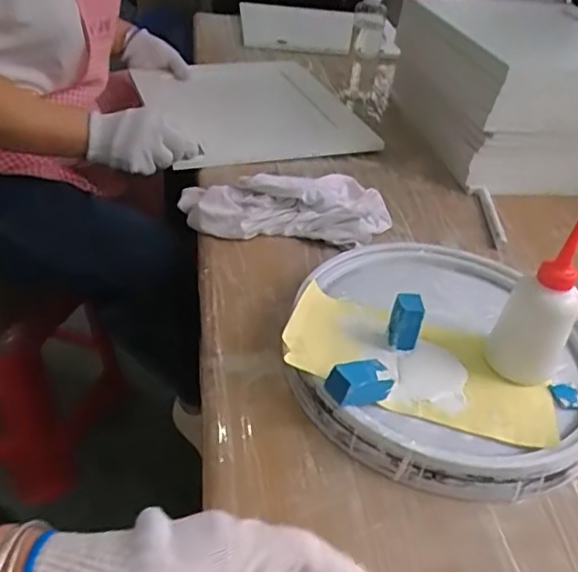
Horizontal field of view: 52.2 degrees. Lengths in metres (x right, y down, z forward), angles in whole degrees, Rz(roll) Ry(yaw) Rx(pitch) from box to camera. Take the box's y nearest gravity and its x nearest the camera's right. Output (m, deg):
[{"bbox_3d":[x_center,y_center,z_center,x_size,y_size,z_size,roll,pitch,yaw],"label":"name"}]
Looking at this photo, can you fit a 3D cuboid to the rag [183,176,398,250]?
[{"bbox_3d":[-0.001,-0.104,0.727,0.256,0.057,0.113,6,38,-2],"label":"rag"}]

